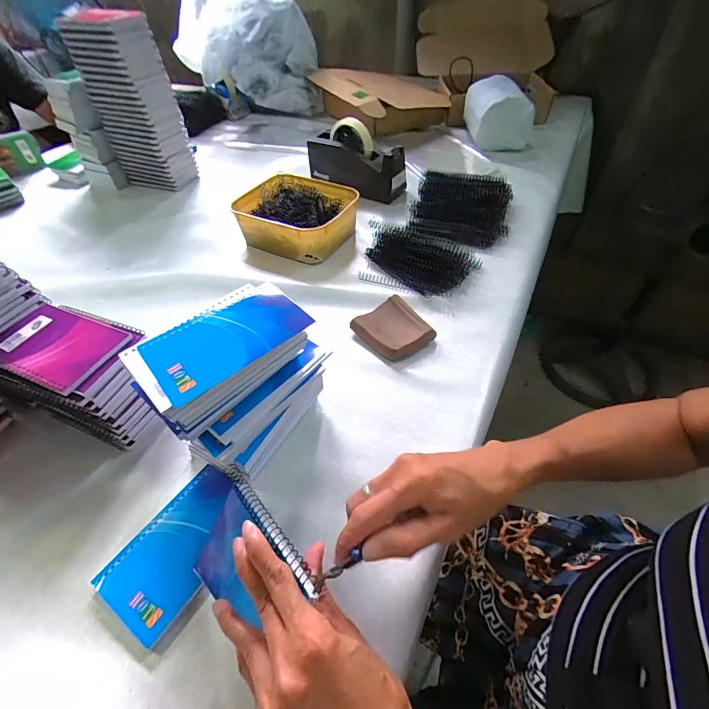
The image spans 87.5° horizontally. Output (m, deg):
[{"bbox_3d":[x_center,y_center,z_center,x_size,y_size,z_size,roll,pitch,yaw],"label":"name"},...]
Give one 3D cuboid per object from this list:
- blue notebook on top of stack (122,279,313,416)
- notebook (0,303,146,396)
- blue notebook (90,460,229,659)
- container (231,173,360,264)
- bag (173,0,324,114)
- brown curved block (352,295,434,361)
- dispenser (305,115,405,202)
[{"bbox_3d":[-0.114,-0.014,0.314,0.136,0.008,0.092,-37,56,-26],"label":"blue notebook on top of stack"},{"bbox_3d":[-0.295,-0.011,0.376,0.133,0.014,0.090,15,51,16],"label":"notebook"},{"bbox_3d":[-0.152,0.173,0.334,0.085,0.015,0.127,26,55,24],"label":"blue notebook"},{"bbox_3d":[-0.103,-0.247,0.662,0.204,0.064,0.161,20,52,20],"label":"container"},{"bbox_3d":[-0.291,-0.838,1.008,0.351,0.266,0.290,-15,49,-10],"label":"bag"},{"bbox_3d":[0.055,-0.034,0.500,0.083,0.021,0.094,-34,55,-24],"label":"brown curved block"},{"bbox_3d":[0.004,-0.399,0.752,0.199,0.111,0.075,28,56,25],"label":"dispenser"}]

